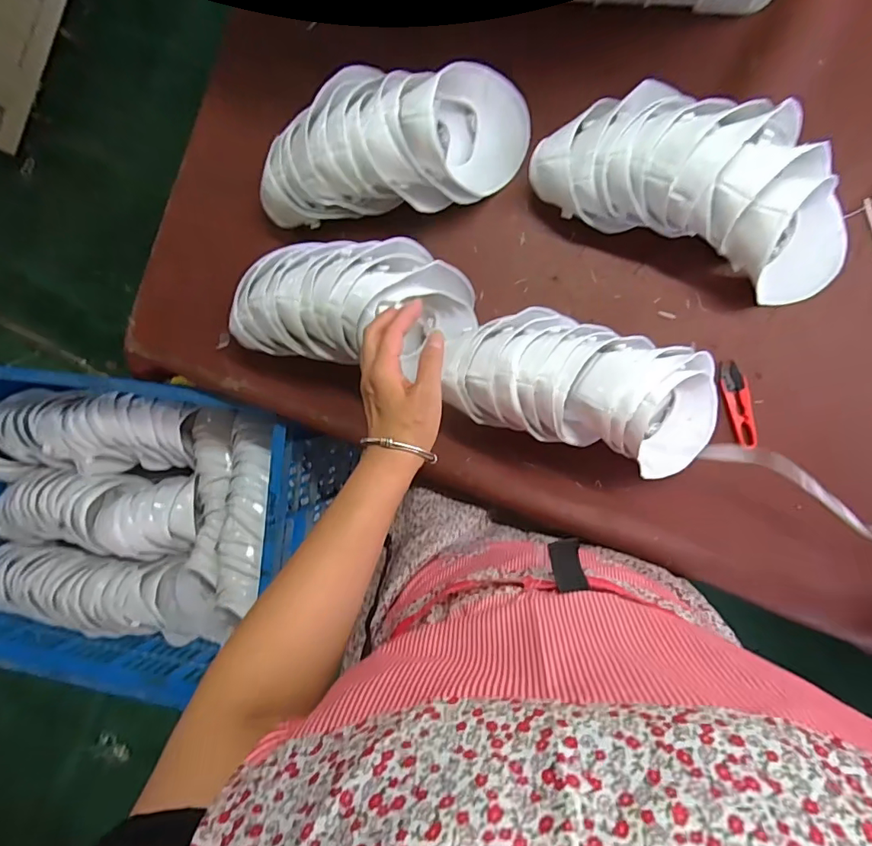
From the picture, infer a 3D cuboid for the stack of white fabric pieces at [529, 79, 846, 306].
[{"bbox_3d":[0.285,-0.261,0.529,0.352,0.122,0.152,25,95,7],"label":"stack of white fabric pieces"}]

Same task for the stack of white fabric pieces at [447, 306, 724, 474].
[{"bbox_3d":[0.158,-0.041,0.553,0.310,0.125,0.140,18,94,8],"label":"stack of white fabric pieces"}]

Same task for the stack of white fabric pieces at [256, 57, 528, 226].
[{"bbox_3d":[-0.059,-0.326,0.584,0.329,0.115,0.147,-8,90,8],"label":"stack of white fabric pieces"}]

